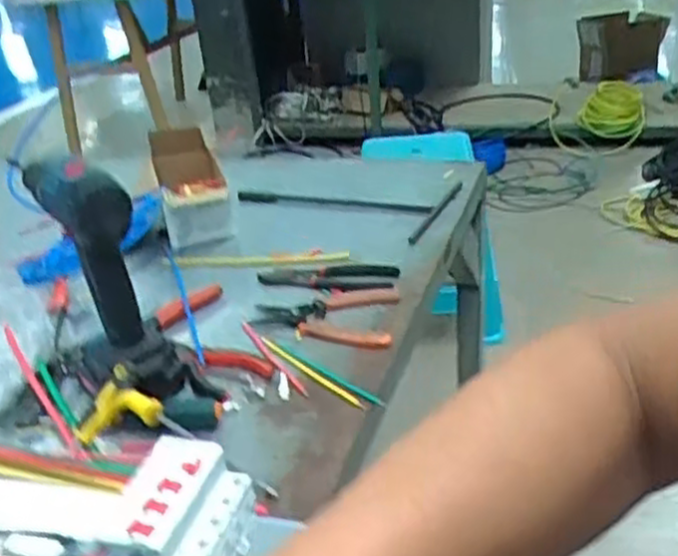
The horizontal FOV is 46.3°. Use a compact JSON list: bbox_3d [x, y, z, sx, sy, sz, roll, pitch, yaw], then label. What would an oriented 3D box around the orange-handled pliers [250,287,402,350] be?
[{"bbox_3d":[-0.015,0.036,0.799,0.142,0.010,0.102,0,27,11],"label":"orange-handled pliers"}]

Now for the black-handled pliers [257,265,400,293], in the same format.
[{"bbox_3d":[-0.016,-0.003,0.872,0.157,0.013,0.042,3,28,16],"label":"black-handled pliers"}]

